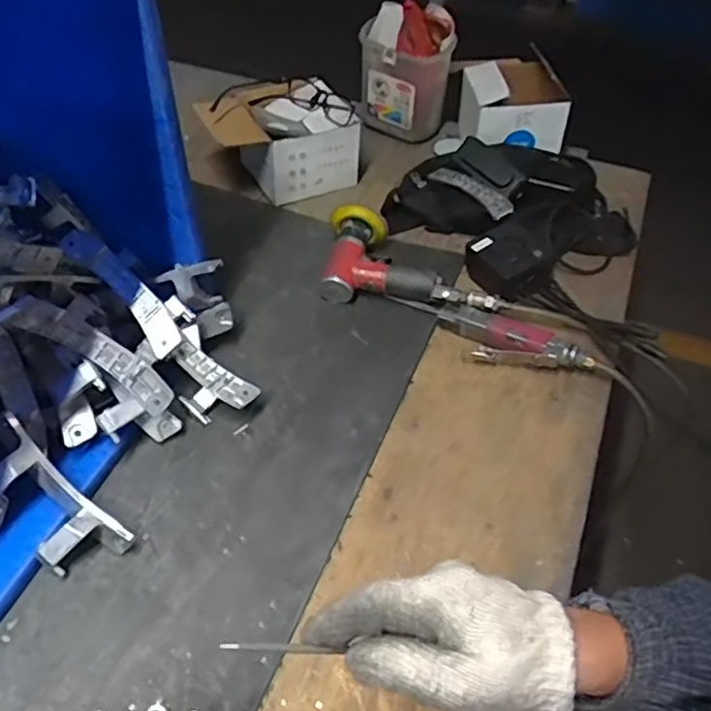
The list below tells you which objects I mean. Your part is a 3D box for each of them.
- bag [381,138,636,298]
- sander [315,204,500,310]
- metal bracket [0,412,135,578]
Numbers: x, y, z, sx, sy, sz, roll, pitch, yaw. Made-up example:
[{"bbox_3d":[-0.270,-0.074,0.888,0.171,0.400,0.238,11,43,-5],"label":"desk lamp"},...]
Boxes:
[{"bbox_3d":[0.193,-0.191,0.825,0.240,0.078,0.265,-24,53,-22],"label":"bag"},{"bbox_3d":[0.064,-0.106,0.756,0.209,0.064,0.109,10,49,6],"label":"sander"},{"bbox_3d":[-0.259,0.125,0.528,0.146,0.035,0.060,45,55,-4],"label":"metal bracket"}]

